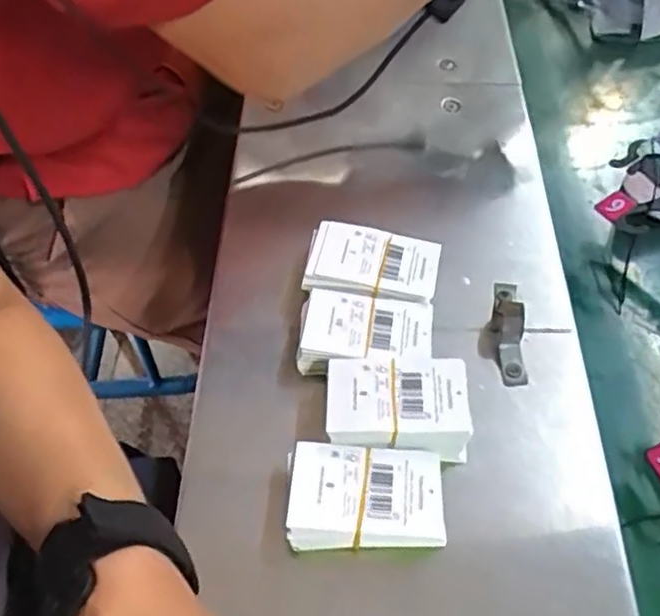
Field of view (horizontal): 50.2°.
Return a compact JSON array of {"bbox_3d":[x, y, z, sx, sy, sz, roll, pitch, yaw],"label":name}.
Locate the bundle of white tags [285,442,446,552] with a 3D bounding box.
[{"bbox_3d":[0.018,0.104,0.379,0.081,0.028,0.054,1,54,2],"label":"bundle of white tags"}]

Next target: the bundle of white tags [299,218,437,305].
[{"bbox_3d":[0.028,-0.025,0.472,0.085,0.024,0.055,6,55,6],"label":"bundle of white tags"}]

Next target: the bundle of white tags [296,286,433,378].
[{"bbox_3d":[0.022,0.019,0.442,0.080,0.026,0.053,7,55,7],"label":"bundle of white tags"}]

